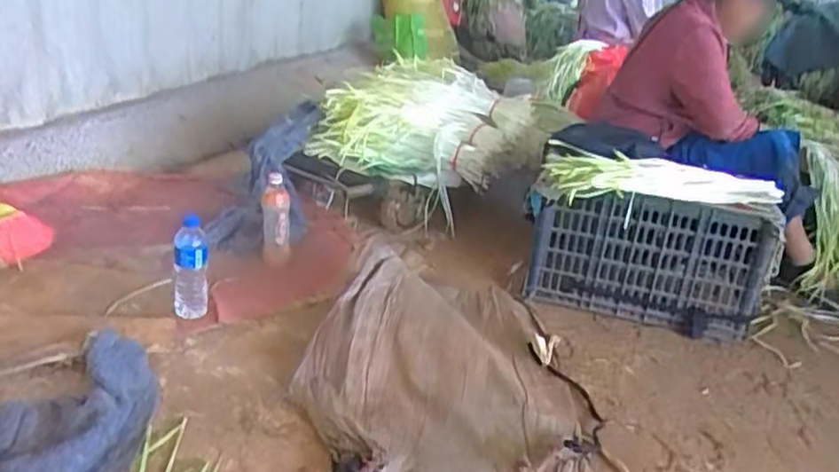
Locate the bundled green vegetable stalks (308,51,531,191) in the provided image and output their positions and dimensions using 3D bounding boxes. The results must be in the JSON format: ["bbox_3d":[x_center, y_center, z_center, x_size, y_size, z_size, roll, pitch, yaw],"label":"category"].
[{"bbox_3d":[0.006,-0.265,1.764,0.549,0.291,0.185,11,24,13],"label":"bundled green vegetable stalks"}]

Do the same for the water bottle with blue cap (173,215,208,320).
[{"bbox_3d":[-0.450,0.064,1.369,0.066,0.188,0.070,-1,24,-18],"label":"water bottle with blue cap"}]

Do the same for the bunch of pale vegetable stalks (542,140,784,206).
[{"bbox_3d":[0.530,-0.123,1.514,0.523,0.083,0.095,2,23,-9],"label":"bunch of pale vegetable stalks"}]

